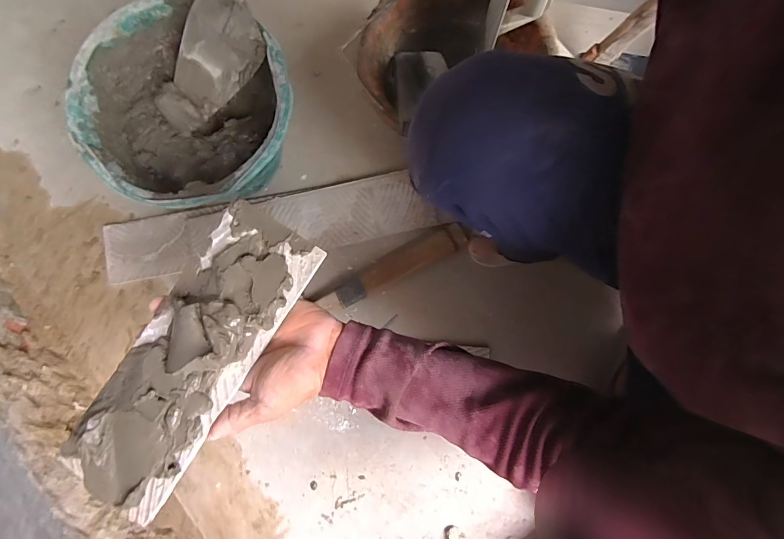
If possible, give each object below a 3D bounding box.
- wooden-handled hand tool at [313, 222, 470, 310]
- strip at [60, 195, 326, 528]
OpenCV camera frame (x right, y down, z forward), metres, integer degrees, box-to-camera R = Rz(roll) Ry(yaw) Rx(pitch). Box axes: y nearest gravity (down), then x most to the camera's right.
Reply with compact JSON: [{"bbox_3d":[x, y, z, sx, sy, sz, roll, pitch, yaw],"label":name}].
[{"bbox_3d":[0.006,-0.005,0.626,0.255,0.015,0.040,-28,75,-8],"label":"wooden-handled hand tool"},{"bbox_3d":[-0.163,0.065,0.312,0.093,0.033,0.248,30,83,9],"label":"strip"}]

